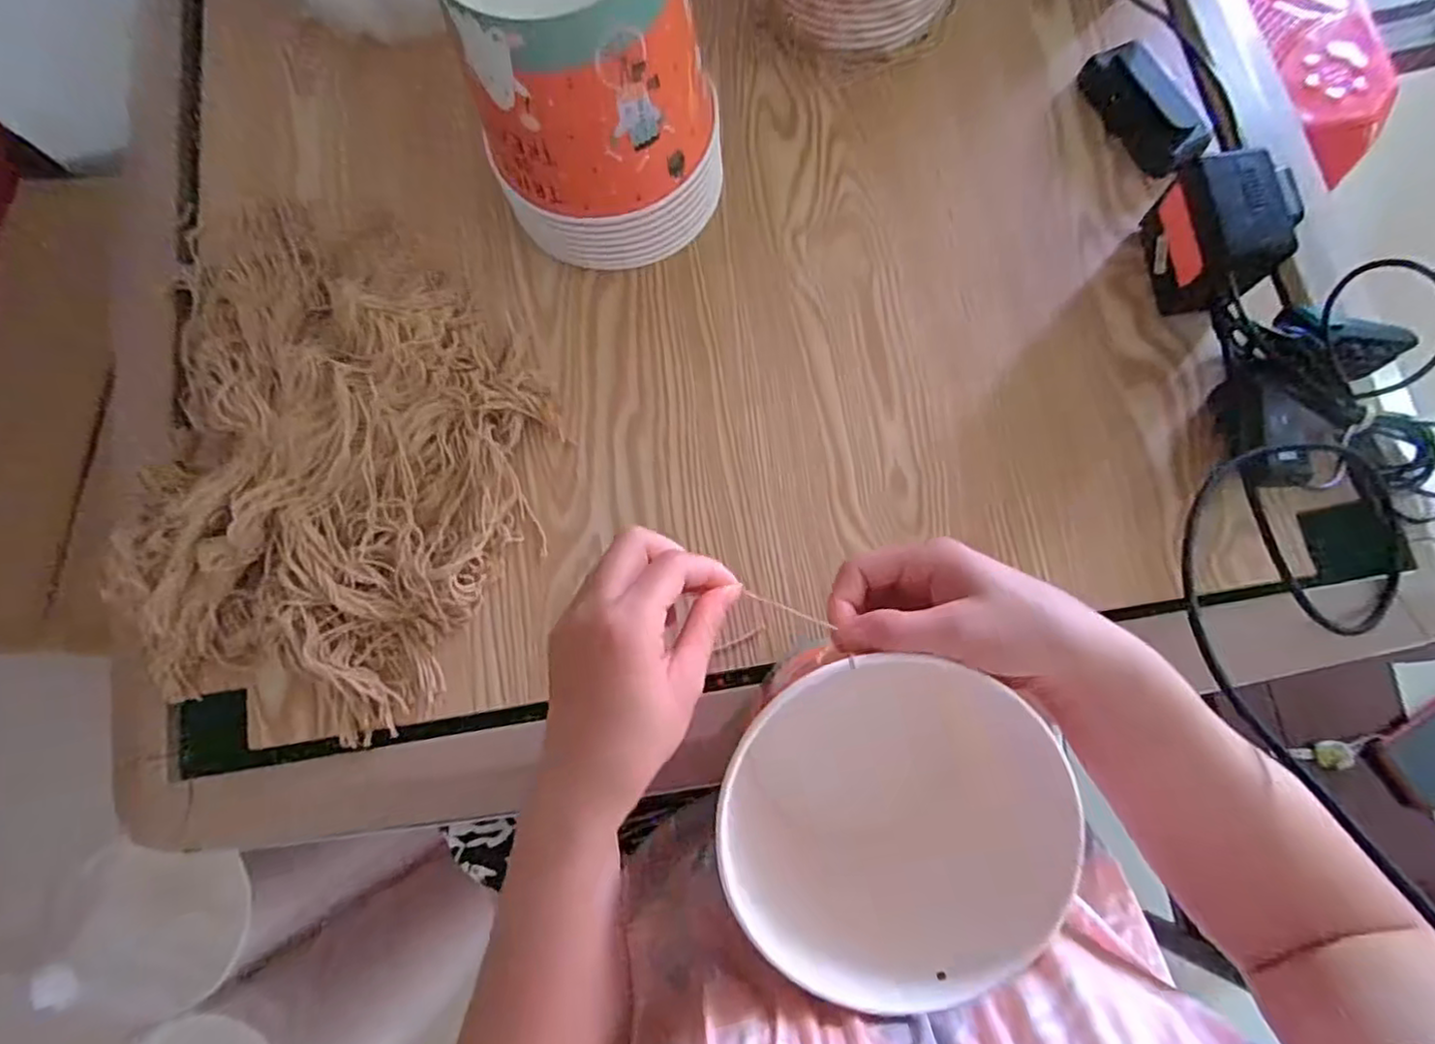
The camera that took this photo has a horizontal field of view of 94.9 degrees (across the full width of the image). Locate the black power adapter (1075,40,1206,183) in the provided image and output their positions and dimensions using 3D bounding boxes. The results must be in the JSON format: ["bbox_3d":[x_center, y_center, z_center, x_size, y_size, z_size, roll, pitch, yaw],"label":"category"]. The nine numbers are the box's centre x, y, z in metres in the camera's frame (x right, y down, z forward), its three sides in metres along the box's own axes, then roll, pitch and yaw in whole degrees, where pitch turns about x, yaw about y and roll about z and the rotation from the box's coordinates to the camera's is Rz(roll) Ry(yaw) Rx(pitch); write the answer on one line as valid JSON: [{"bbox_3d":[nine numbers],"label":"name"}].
[{"bbox_3d":[0.323,-0.315,0.500,0.044,0.029,0.115,-20,77,-3],"label":"black power adapter"}]

